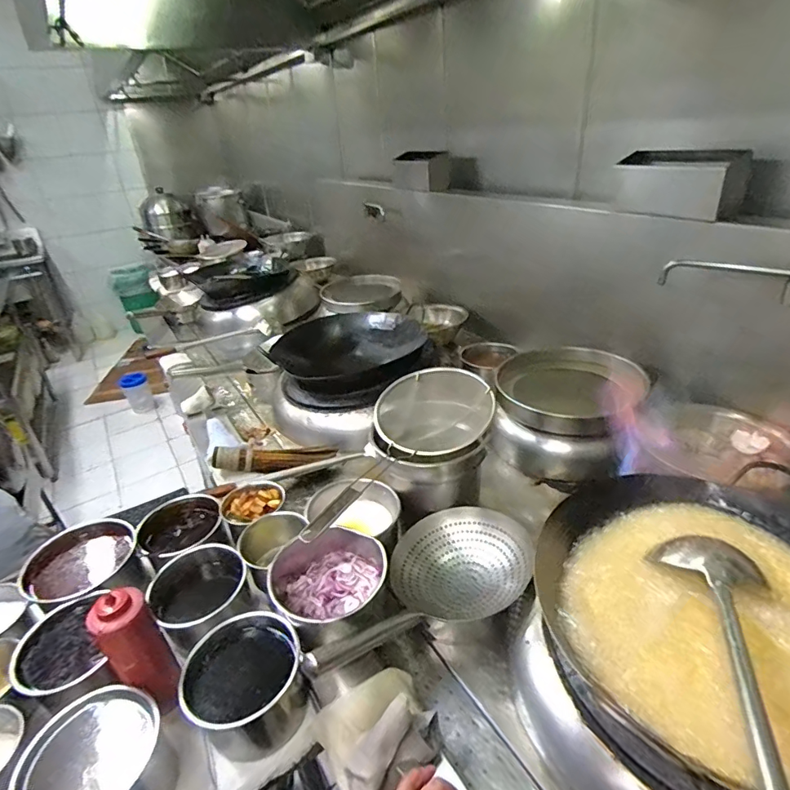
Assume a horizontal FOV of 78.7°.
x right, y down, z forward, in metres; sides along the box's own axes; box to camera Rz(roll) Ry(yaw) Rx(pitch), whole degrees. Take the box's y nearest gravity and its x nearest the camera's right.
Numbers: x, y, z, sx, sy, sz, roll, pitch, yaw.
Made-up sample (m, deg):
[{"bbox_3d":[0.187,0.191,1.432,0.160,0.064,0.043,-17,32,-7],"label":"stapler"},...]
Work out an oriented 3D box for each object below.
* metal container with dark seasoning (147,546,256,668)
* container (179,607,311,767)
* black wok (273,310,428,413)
[{"bbox_3d":[-0.325,0.350,0.821,0.150,0.099,0.154,-25,35,-31],"label":"metal container with dark seasoning"},{"bbox_3d":[-0.207,0.412,0.684,0.151,0.117,0.162,-4,29,2],"label":"container"},{"bbox_3d":[-0.120,-0.102,1.424,0.435,0.142,0.406,-15,30,-16],"label":"black wok"}]

